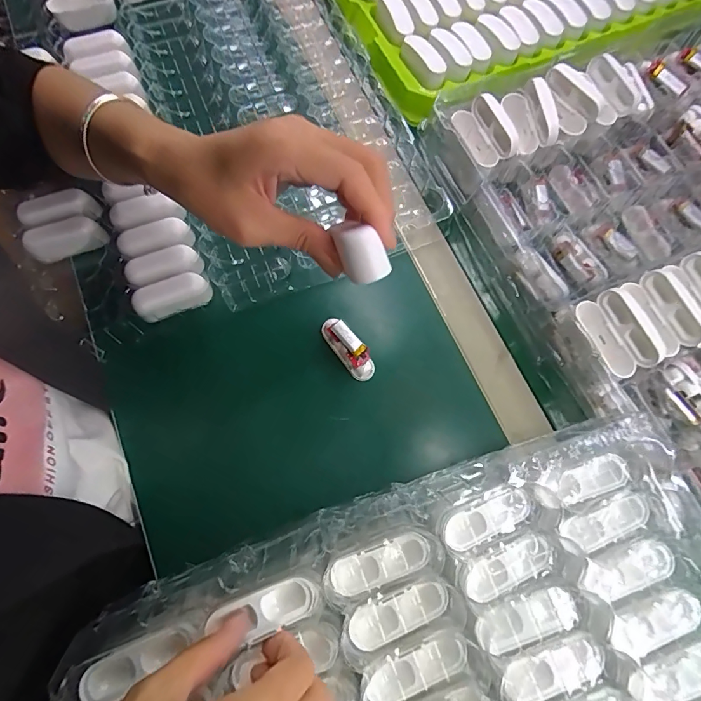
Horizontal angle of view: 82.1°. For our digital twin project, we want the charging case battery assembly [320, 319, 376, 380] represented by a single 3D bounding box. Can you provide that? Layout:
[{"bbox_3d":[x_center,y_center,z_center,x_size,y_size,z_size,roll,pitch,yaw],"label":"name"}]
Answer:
[{"bbox_3d":[-0.002,-0.003,0.348,0.020,0.025,0.060,-34,77,-11],"label":"charging case battery assembly"}]

